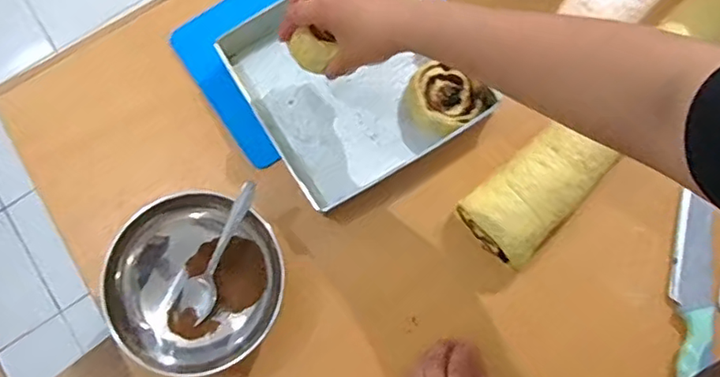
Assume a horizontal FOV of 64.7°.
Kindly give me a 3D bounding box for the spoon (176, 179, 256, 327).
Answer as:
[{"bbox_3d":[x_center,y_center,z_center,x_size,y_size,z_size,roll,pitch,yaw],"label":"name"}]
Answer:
[{"bbox_3d":[-0.135,0.063,0.563,0.031,0.028,0.148,29,95,8],"label":"spoon"}]

